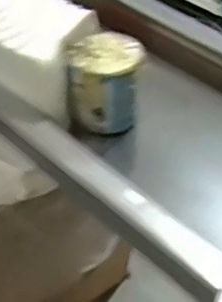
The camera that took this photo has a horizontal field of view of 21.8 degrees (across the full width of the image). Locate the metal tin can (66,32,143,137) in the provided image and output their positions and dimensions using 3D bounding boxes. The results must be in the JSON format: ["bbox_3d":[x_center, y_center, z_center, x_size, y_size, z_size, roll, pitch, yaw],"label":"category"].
[{"bbox_3d":[-0.006,-0.080,0.694,0.084,0.095,0.075,-4,45,-2],"label":"metal tin can"}]

